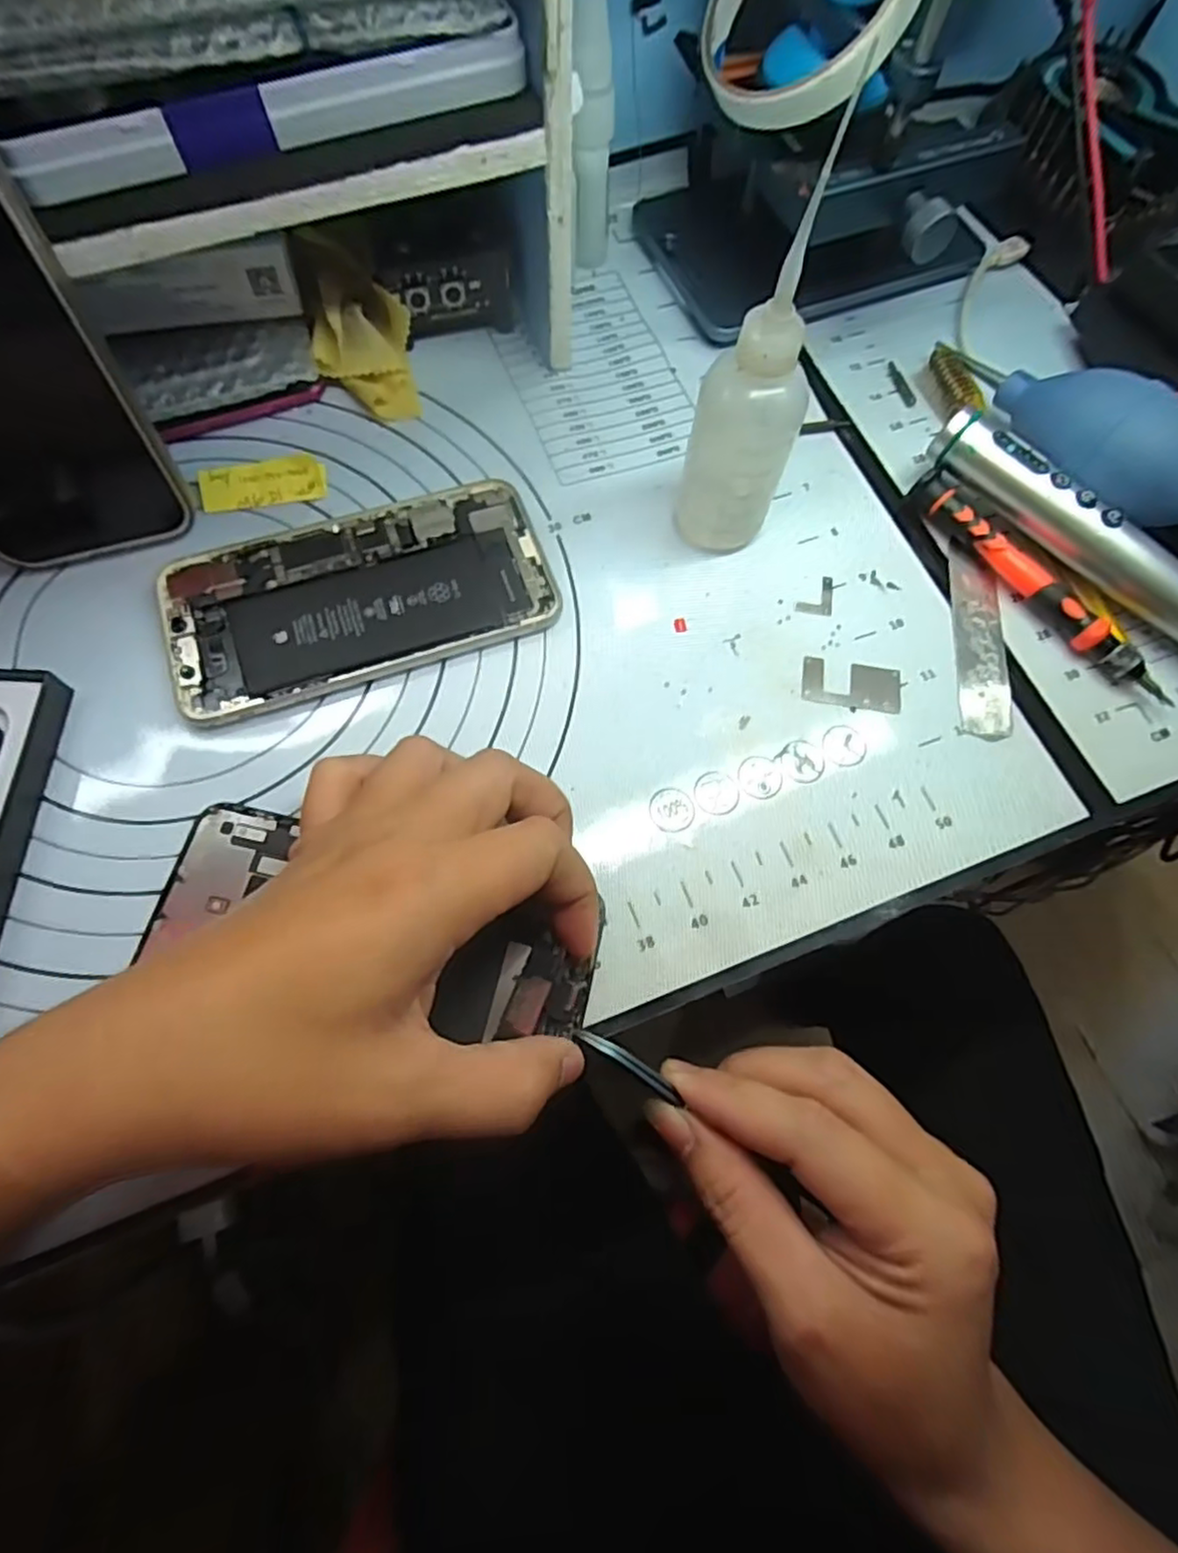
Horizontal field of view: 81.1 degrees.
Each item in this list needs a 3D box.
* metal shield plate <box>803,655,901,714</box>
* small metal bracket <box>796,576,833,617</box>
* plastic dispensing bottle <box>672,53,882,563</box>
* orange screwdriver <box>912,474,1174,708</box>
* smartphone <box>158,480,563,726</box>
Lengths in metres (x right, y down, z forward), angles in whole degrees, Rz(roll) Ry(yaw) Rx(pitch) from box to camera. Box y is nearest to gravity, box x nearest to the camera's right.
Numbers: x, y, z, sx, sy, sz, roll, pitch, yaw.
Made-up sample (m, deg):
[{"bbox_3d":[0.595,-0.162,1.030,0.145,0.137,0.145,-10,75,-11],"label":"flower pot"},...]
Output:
[{"bbox_3d":[0.104,-0.037,0.270,0.038,0.004,0.020,10,69,1],"label":"metal shield plate"},{"bbox_3d":[0.094,-0.076,0.284,0.015,0.004,0.020,13,70,2],"label":"small metal bracket"},{"bbox_3d":[0.057,-0.128,0.230,0.036,0.138,0.030,22,70,5],"label":"plastic dispensing bottle"},{"bbox_3d":[0.181,-0.076,0.280,0.010,0.016,0.126,-37,75,-15],"label":"orange screwdriver"},{"bbox_3d":[-0.090,-0.073,0.275,0.146,0.006,0.074,-18,72,-9],"label":"smartphone"}]

